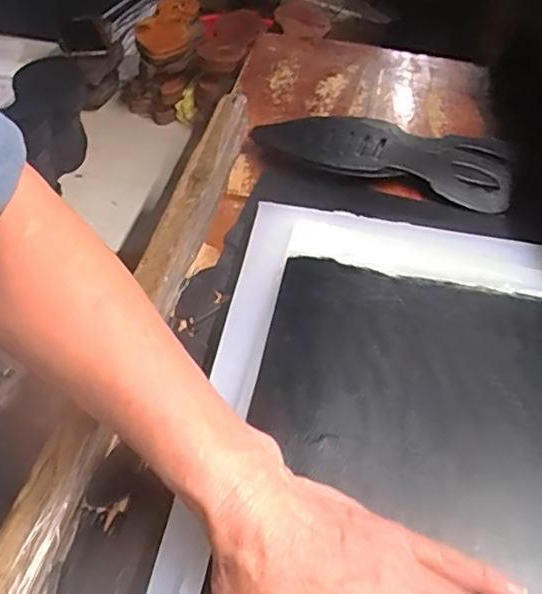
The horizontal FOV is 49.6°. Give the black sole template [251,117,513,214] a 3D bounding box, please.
[{"bbox_3d":[0.128,-0.161,0.669,0.290,0.034,0.109,10,43,2],"label":"black sole template"}]

